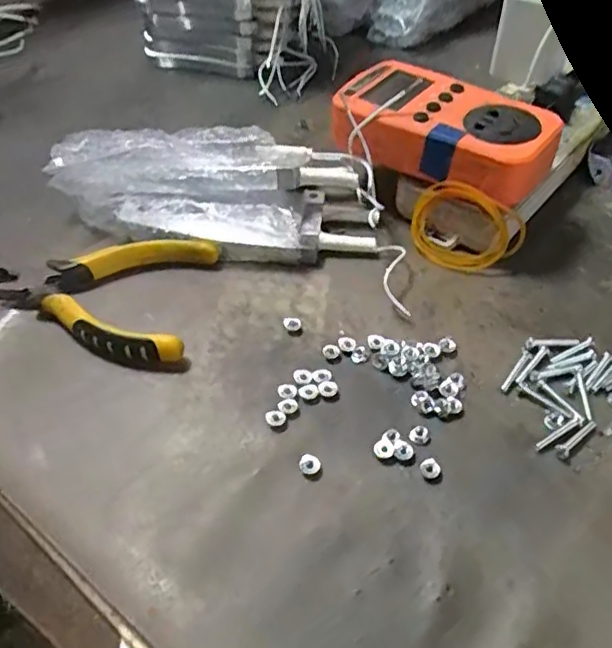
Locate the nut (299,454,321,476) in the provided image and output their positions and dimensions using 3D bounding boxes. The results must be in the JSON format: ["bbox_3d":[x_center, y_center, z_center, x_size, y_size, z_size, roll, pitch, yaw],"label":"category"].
[{"bbox_3d":[0.002,0.063,0.278,0.009,0.005,0.009,-1,50,1],"label":"nut"}]

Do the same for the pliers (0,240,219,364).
[{"bbox_3d":[-0.131,-0.018,0.345,0.145,0.017,0.085,2,50,4],"label":"pliers"}]

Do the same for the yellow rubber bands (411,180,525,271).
[{"bbox_3d":[0.093,-0.056,0.358,0.063,0.048,0.018,17,24,19],"label":"yellow rubber bands"}]

